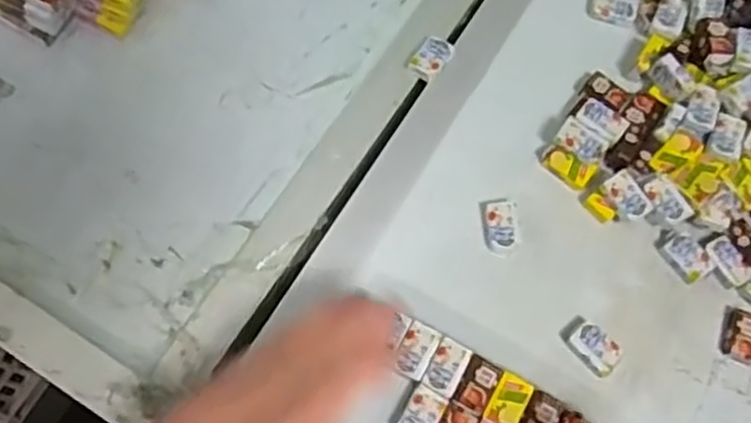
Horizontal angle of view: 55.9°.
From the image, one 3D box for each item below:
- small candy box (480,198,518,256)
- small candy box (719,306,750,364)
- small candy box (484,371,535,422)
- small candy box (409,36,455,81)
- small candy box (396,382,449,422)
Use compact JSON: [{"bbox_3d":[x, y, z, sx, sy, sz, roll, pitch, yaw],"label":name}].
[{"bbox_3d":[0.066,0.007,0.374,0.017,0.009,0.030,-2,69,-4],"label":"small candy box"},{"bbox_3d":[0.189,0.063,0.362,0.021,0.007,0.027,22,69,6],"label":"small candy box"},{"bbox_3d":[0.064,0.090,0.336,0.016,0.004,0.025,27,70,8],"label":"small candy box"},{"bbox_3d":[0.032,-0.087,0.408,0.018,0.010,0.025,28,70,8],"label":"small candy box"},{"bbox_3d":[0.021,0.096,0.331,0.017,0.004,0.026,27,70,8],"label":"small candy box"}]

